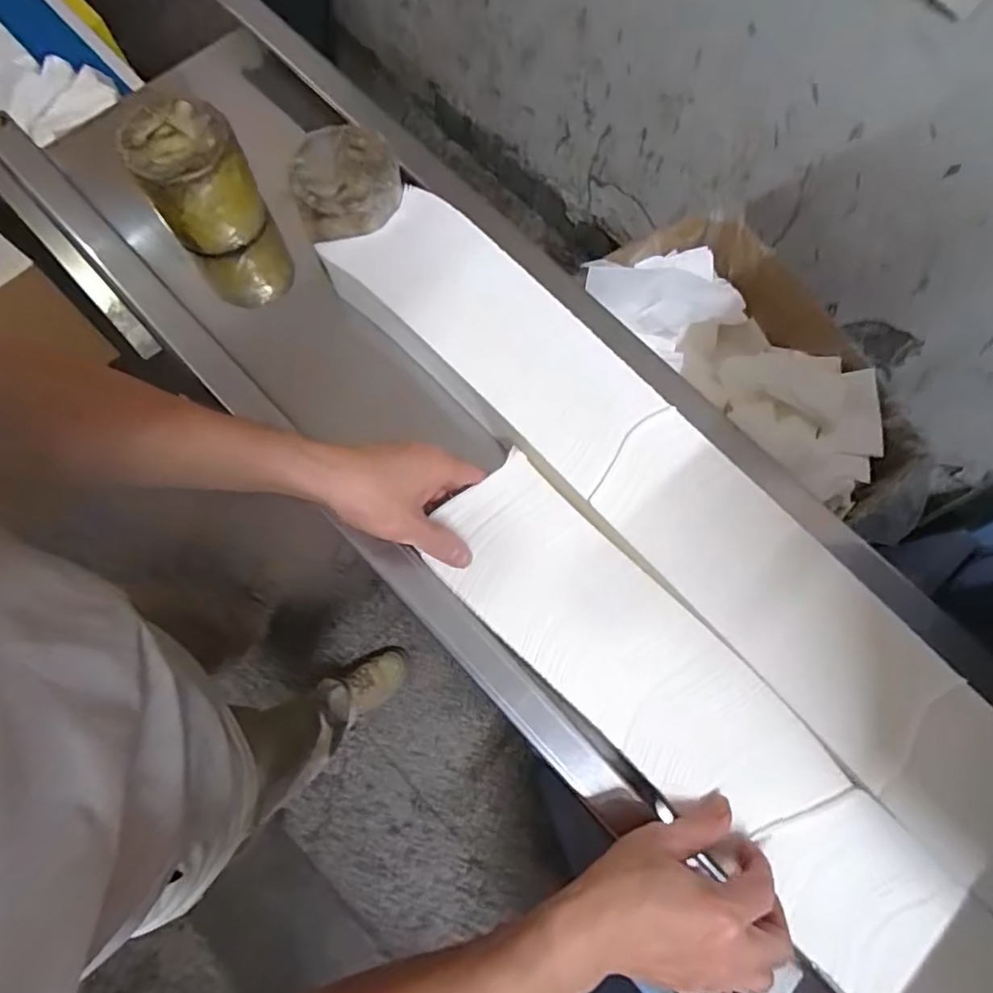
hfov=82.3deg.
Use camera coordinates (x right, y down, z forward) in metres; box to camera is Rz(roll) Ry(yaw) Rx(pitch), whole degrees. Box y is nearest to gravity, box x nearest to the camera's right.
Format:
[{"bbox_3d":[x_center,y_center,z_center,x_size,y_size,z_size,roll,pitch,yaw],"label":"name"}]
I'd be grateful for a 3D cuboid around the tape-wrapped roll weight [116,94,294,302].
[{"bbox_3d":[-0.283,-0.287,0.579,0.092,0.173,0.098,1,74,-2],"label":"tape-wrapped roll weight"}]

